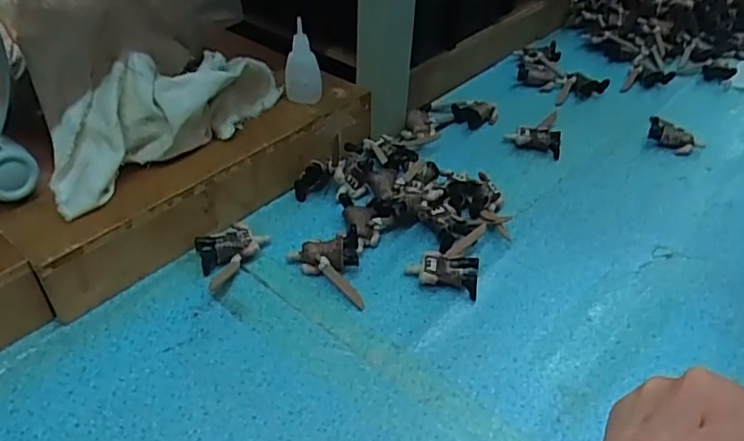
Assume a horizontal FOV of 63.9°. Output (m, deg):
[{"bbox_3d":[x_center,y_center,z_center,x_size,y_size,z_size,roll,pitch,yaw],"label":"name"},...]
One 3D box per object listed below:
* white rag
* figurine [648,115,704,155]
[{"bbox_3d":[-0.167,-0.097,0.502,0.064,0.069,0.234,30,47,29],"label":"white rag"},{"bbox_3d":[0.336,-0.094,0.673,0.033,0.016,0.063,-29,51,-32],"label":"figurine"}]

